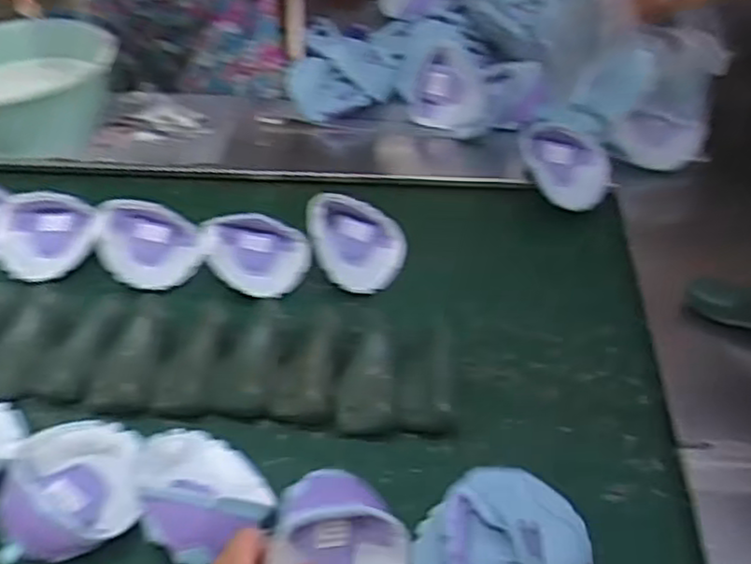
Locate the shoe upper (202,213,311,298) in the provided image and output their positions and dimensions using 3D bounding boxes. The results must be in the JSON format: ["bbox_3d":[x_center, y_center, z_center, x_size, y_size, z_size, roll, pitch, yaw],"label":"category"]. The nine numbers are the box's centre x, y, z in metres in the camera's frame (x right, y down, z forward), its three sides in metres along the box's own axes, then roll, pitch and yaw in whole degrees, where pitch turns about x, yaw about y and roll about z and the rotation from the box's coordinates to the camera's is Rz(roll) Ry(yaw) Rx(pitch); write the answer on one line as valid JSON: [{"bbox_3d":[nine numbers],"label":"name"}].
[{"bbox_3d":[-0.163,-0.037,0.989,0.140,0.065,0.098,-1,44,-2],"label":"shoe upper"}]

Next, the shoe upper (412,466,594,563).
[{"bbox_3d":[0.106,0.227,0.637,0.147,0.101,0.125,19,47,18],"label":"shoe upper"}]

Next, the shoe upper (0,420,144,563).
[{"bbox_3d":[-0.294,0.192,0.718,0.124,0.054,0.145,-11,45,-12],"label":"shoe upper"}]

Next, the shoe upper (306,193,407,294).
[{"bbox_3d":[-0.019,-0.049,1.000,0.129,0.093,0.123,-13,46,-13],"label":"shoe upper"}]

